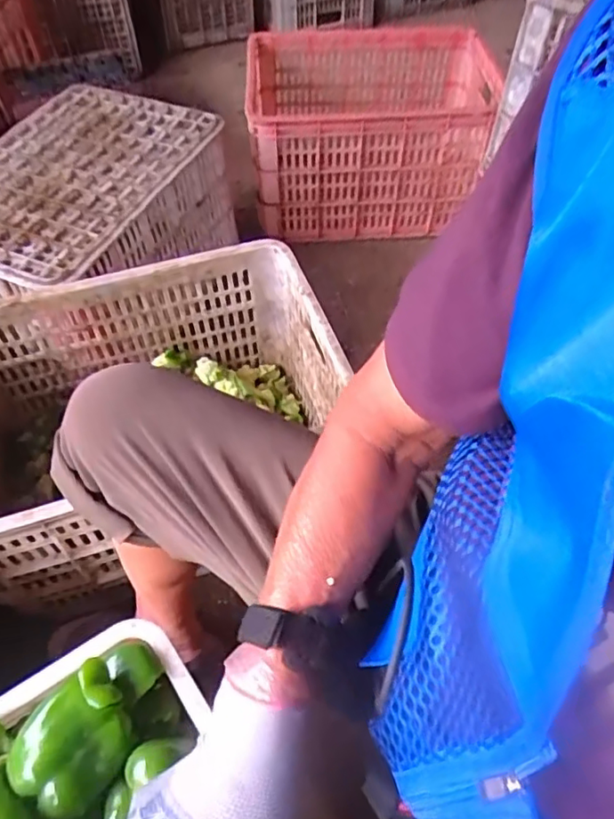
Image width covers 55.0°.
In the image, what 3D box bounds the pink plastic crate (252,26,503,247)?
[{"bbox_3d":[0.131,-0.627,1.317,0.504,0.267,0.417,-1,54,0],"label":"pink plastic crate"}]

